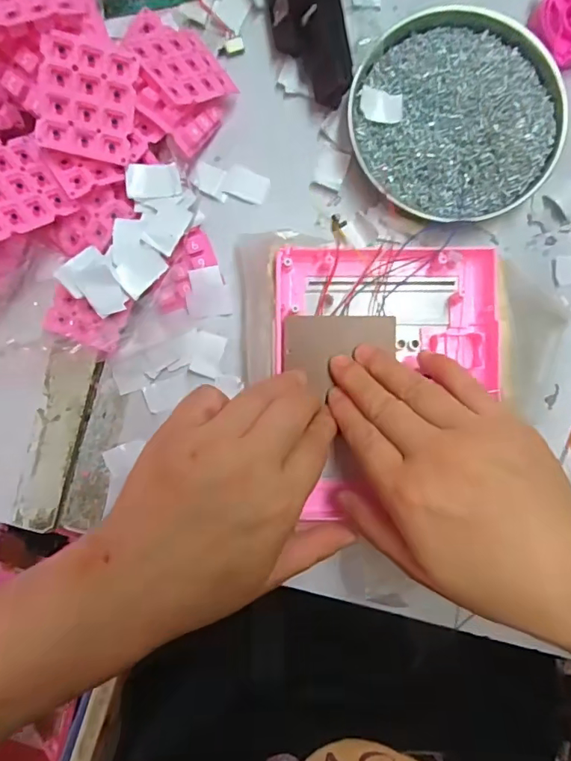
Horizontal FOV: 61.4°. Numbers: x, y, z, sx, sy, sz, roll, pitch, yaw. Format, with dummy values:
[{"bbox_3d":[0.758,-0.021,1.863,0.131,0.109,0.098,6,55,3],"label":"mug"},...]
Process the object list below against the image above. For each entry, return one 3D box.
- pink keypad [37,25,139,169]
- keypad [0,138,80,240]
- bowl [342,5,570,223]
[{"bbox_3d":[-0.113,-0.159,0.275,0.050,0.005,0.058,7,107,-19],"label":"pink keypad"},{"bbox_3d":[-0.159,-0.110,0.273,0.057,0.007,0.053,-41,101,-34],"label":"keypad"},{"bbox_3d":[0.112,-0.174,0.314,0.134,0.024,0.125,0,90,0],"label":"bowl"}]

